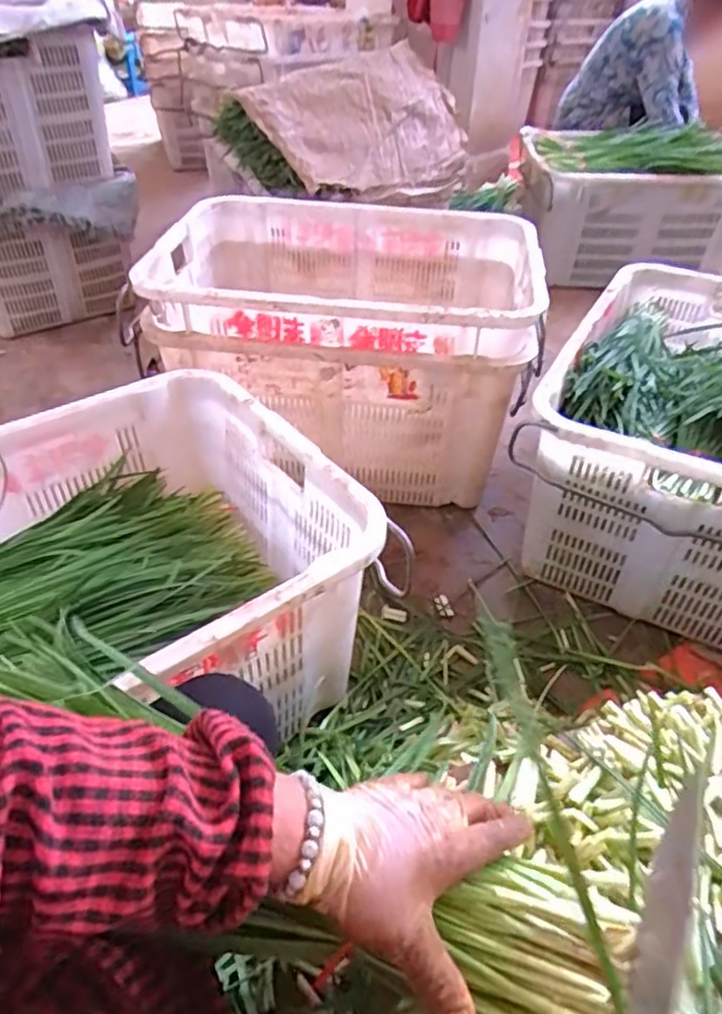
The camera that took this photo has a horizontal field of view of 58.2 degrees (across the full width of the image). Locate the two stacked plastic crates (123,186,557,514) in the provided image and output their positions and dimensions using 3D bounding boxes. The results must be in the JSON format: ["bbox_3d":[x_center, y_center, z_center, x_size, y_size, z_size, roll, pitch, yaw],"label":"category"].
[{"bbox_3d":[-0.028,-0.345,1.320,0.676,0.379,0.517,4,43,2],"label":"two stacked plastic crates"}]

